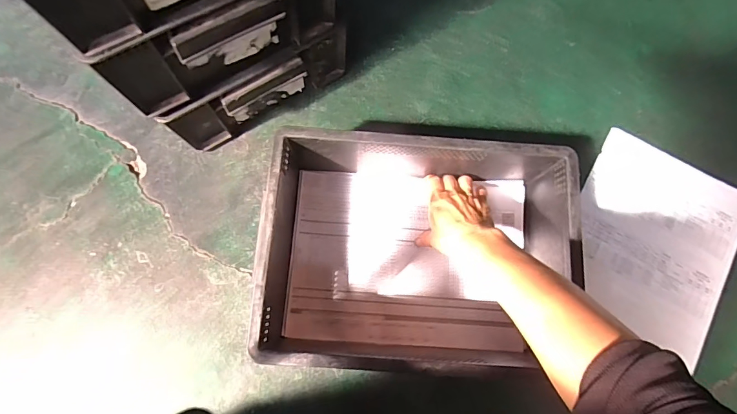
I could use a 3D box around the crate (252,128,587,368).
[{"bbox_3d":[0.055,0.050,0.469,0.333,0.122,0.250,1,77,0],"label":"crate"}]

